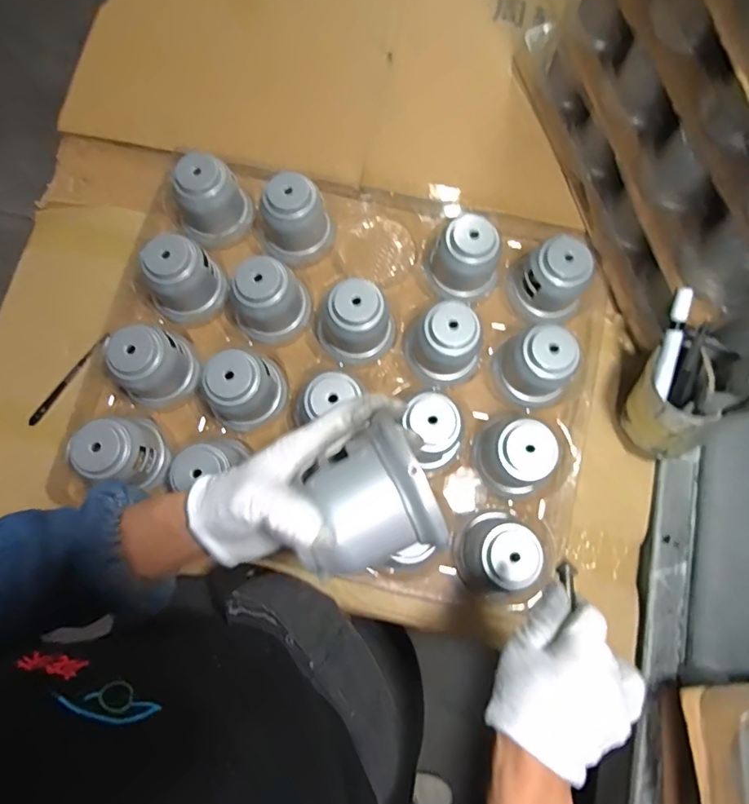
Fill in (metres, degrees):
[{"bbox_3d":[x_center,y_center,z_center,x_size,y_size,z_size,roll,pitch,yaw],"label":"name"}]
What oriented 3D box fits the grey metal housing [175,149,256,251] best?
[{"bbox_3d":[-0.198,-0.240,0.601,0.089,0.081,0.076,-25,80,-6],"label":"grey metal housing"}]

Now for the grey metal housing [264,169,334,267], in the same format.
[{"bbox_3d":[-0.095,-0.212,0.592,0.078,0.082,0.077,-40,82,-8],"label":"grey metal housing"}]

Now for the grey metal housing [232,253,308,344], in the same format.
[{"bbox_3d":[-0.120,-0.115,0.572,0.086,0.085,0.075,-30,80,-6],"label":"grey metal housing"}]

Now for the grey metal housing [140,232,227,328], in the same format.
[{"bbox_3d":[-0.220,-0.138,0.575,0.069,0.082,0.082,44,81,7],"label":"grey metal housing"}]

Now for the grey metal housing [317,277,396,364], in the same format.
[{"bbox_3d":[-0.021,-0.087,0.569,0.078,0.086,0.074,0,79,-1],"label":"grey metal housing"}]

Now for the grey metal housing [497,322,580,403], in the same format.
[{"bbox_3d":[0.184,-0.040,0.560,0.082,0.088,0.073,18,79,3],"label":"grey metal housing"}]

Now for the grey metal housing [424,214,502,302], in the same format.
[{"bbox_3d":[0.104,-0.166,0.586,0.068,0.087,0.084,-28,80,-6],"label":"grey metal housing"}]

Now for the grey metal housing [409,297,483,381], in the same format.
[{"bbox_3d":[0.077,-0.065,0.567,0.066,0.089,0.067,0,79,-1],"label":"grey metal housing"}]

